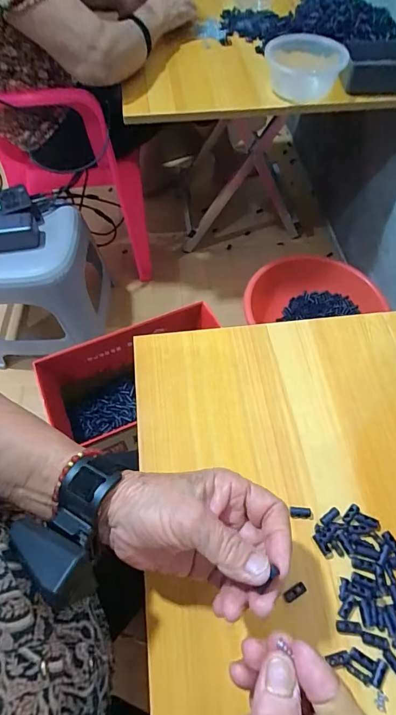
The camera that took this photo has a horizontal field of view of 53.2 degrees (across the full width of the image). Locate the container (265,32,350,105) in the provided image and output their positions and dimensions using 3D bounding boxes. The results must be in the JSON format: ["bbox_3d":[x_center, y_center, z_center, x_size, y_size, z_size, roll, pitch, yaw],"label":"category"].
[{"bbox_3d":[0.203,-0.541,0.751,0.152,0.080,0.130,6,61,5],"label":"container"}]

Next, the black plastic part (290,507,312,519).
[{"bbox_3d":[0.093,0.140,0.357,0.019,0.004,0.009,6,61,5],"label":"black plastic part"}]

